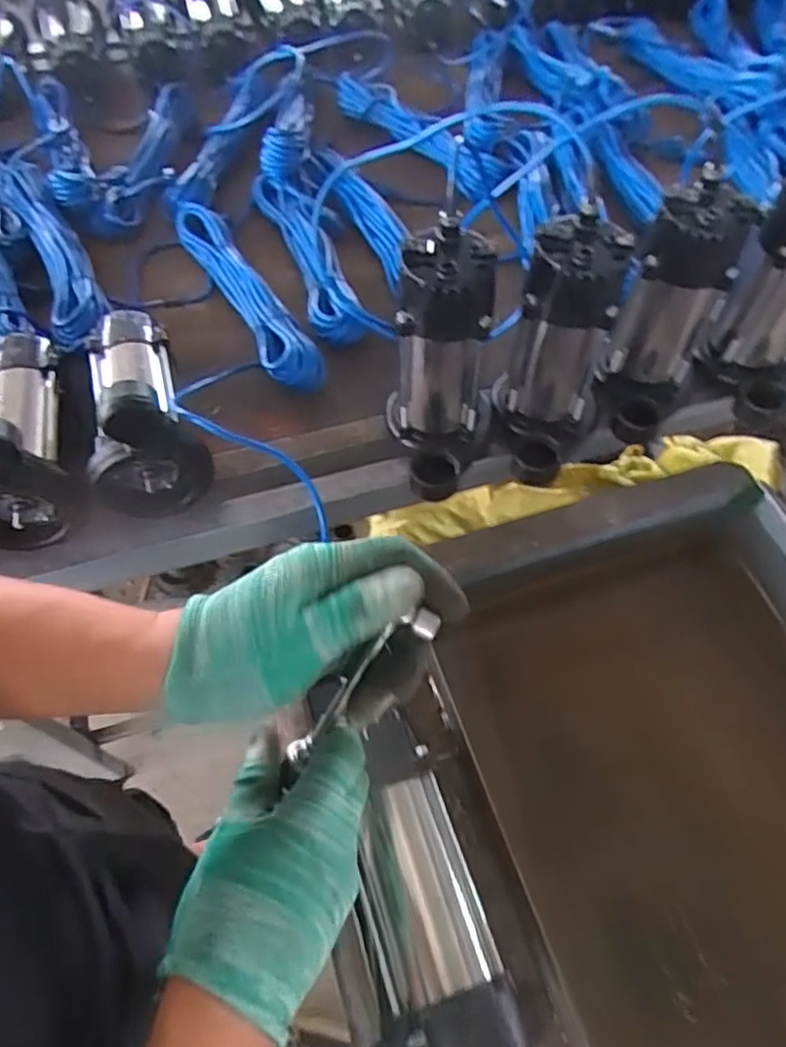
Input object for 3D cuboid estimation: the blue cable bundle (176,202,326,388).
[{"bbox_3d":[-0.191,-0.300,0.854,0.073,0.045,0.356,-25,62,-15],"label":"blue cable bundle"}]

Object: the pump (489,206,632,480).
[{"bbox_3d":[0.165,-0.164,0.664,0.112,0.225,0.143,15,60,9],"label":"pump"}]

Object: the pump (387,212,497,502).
[{"bbox_3d":[0.046,-0.150,0.658,0.104,0.225,0.143,2,58,1],"label":"pump"}]

